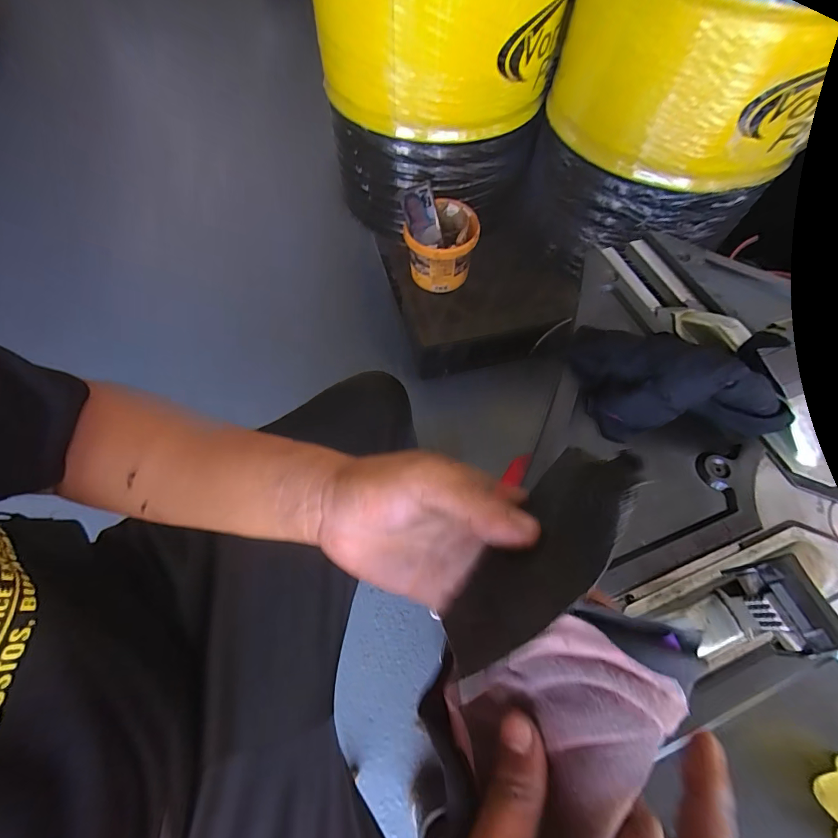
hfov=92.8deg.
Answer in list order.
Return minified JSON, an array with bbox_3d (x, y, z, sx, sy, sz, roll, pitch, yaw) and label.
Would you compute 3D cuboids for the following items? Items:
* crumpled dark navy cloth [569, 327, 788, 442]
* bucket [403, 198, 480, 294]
[{"bbox_3d":[0.226,-0.041,0.348,0.160,0.068,0.100,-1,62,-2],"label":"crumpled dark navy cloth"},{"bbox_3d":[0.059,-0.456,1.059,0.174,0.150,0.186,1,62,-1],"label":"bucket"}]

